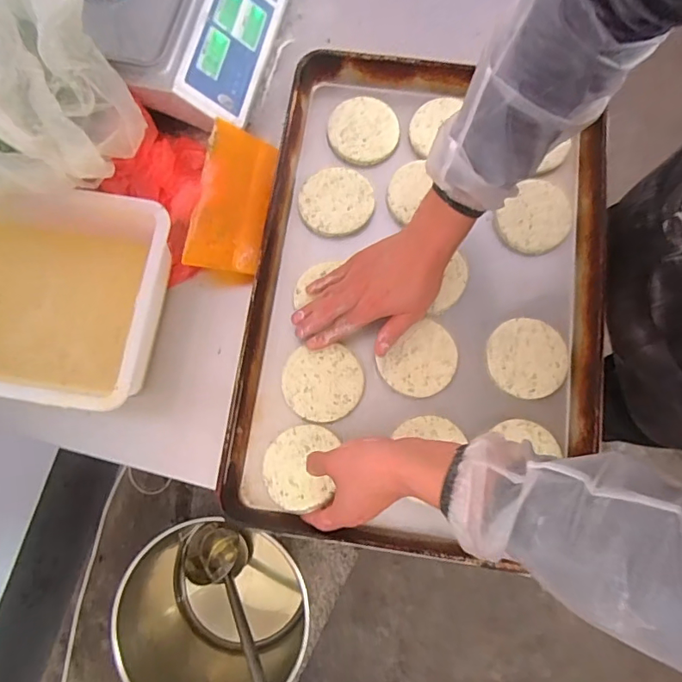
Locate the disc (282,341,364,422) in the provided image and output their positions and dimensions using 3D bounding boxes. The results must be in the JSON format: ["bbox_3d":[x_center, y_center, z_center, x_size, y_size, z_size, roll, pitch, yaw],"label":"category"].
[{"bbox_3d":[-0.021,0.049,0.584,0.092,0.008,0.085,-6,77,-1],"label":"disc"}]

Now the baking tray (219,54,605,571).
[{"bbox_3d":[0.102,-0.065,0.605,0.401,0.060,0.597,6,75,2],"label":"baking tray"}]

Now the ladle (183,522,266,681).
[{"bbox_3d":[-0.226,0.599,1.057,0.127,0.604,0.134,-37,121,-9],"label":"ladle"}]

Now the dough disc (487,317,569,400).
[{"bbox_3d":[0.221,0.019,0.584,0.091,0.014,0.091,0,77,1],"label":"dough disc"}]

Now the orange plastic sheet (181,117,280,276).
[{"bbox_3d":[-0.132,-0.175,0.608,0.082,0.010,0.182,13,79,-23],"label":"orange plastic sheet"}]

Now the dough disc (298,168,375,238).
[{"bbox_3d":[-0.006,-0.179,0.637,0.093,0.015,0.087,0,77,1],"label":"dough disc"}]

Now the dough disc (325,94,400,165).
[{"bbox_3d":[0.029,-0.279,0.659,0.089,0.016,0.093,0,77,1],"label":"dough disc"}]

